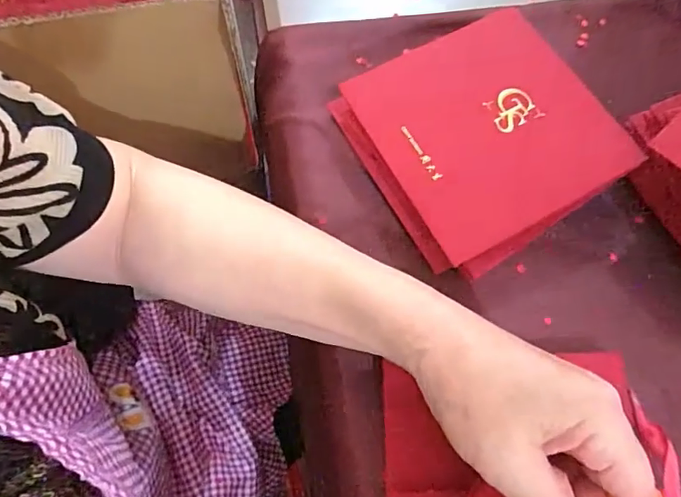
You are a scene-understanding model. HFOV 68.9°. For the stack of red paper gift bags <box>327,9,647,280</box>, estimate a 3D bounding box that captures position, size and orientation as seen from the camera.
[{"bbox_3d":[0.091,-0.069,0.326,0.144,0.043,0.144,-27,71,-12],"label":"stack of red paper gift bags"}]

